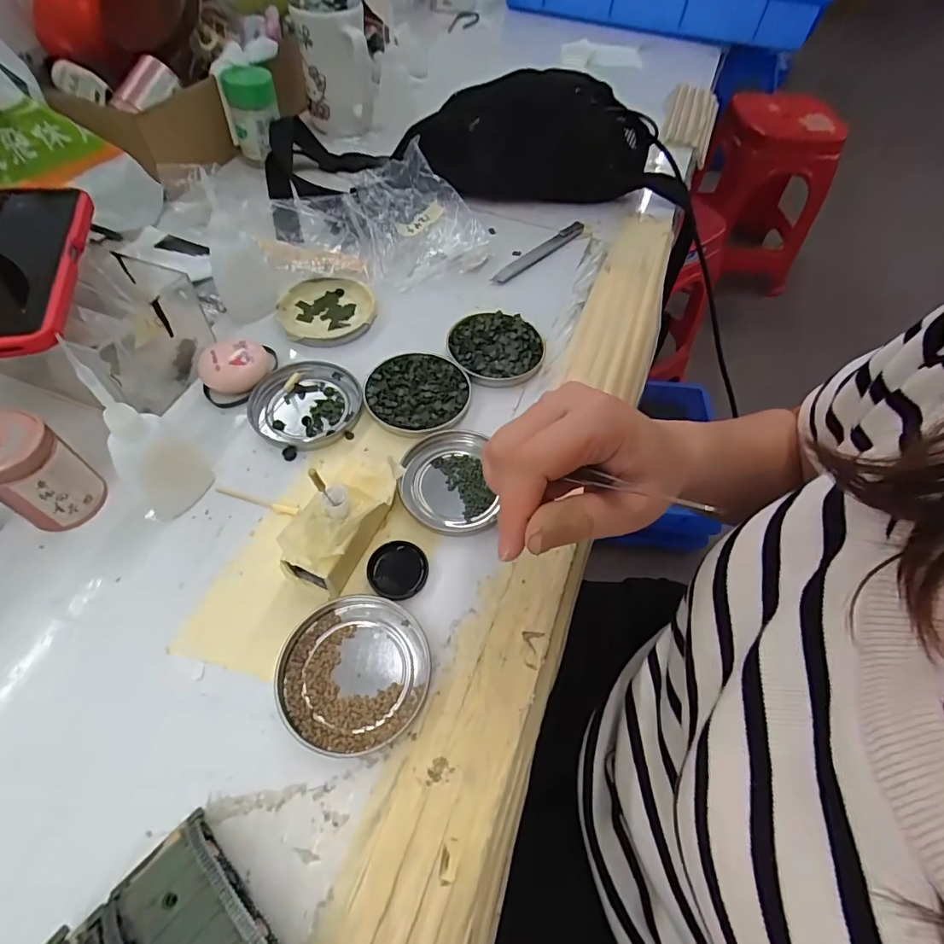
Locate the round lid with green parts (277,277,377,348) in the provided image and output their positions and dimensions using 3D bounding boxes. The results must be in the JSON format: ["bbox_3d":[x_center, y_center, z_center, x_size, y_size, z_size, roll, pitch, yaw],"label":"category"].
[{"bbox_3d":[-0.123,-0.137,0.426,0.077,0.013,0.075,2,57,-3],"label":"round lid with green parts"}]

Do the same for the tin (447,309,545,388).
[{"bbox_3d":[0.020,-0.102,0.406,0.076,0.012,0.075,2,57,-3],"label":"tin"}]

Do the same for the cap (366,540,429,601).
[{"bbox_3d":[-0.045,0.059,0.303,0.035,0.006,0.035,2,57,-3],"label":"cap"}]

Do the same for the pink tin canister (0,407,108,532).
[{"bbox_3d":[-0.256,0.000,0.292,0.042,0.067,0.043,2,57,-3],"label":"pink tin canister"}]

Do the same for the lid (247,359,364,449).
[{"bbox_3d":[-0.124,-0.051,0.369,0.077,0.008,0.078,2,57,-3],"label":"lid"}]

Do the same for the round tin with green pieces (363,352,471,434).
[{"bbox_3d":[-0.041,-0.060,0.378,0.076,0.008,0.077,2,57,-3],"label":"round tin with green pieces"}]

